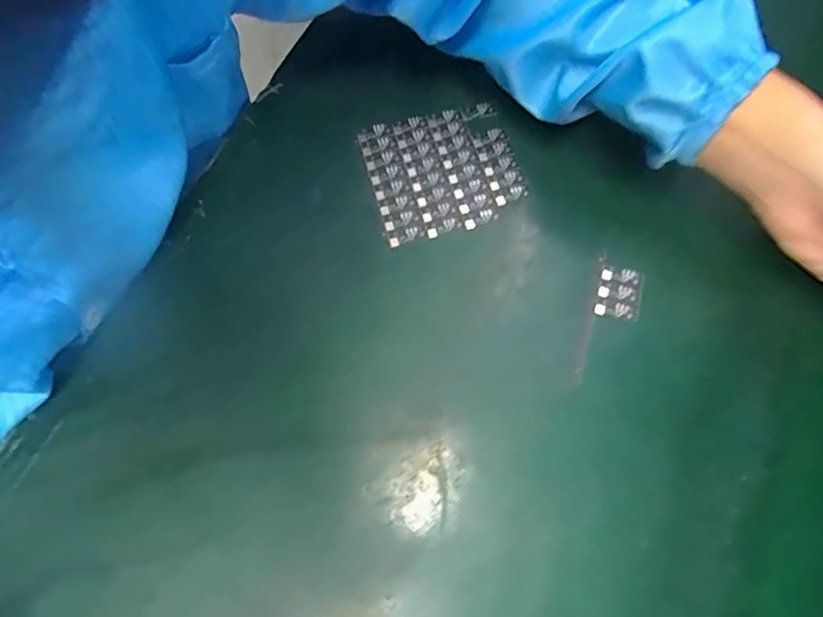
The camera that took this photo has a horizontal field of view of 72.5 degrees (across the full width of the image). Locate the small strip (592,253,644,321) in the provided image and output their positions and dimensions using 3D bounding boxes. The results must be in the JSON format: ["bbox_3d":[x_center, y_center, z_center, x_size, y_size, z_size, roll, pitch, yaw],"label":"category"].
[{"bbox_3d":[0.127,-0.012,0.343,0.025,0.004,0.038,13,74,16],"label":"small strip"}]

